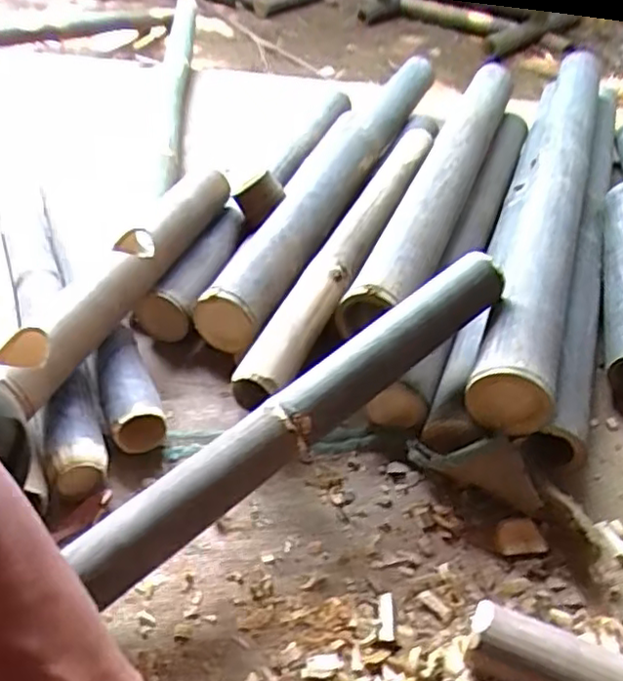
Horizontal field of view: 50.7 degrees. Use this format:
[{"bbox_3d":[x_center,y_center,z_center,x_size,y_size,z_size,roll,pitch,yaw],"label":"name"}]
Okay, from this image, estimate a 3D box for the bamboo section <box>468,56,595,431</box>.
[{"bbox_3d":[0.336,-0.206,0.921,0.095,0.075,0.867,13,43,17],"label":"bamboo section"}]

